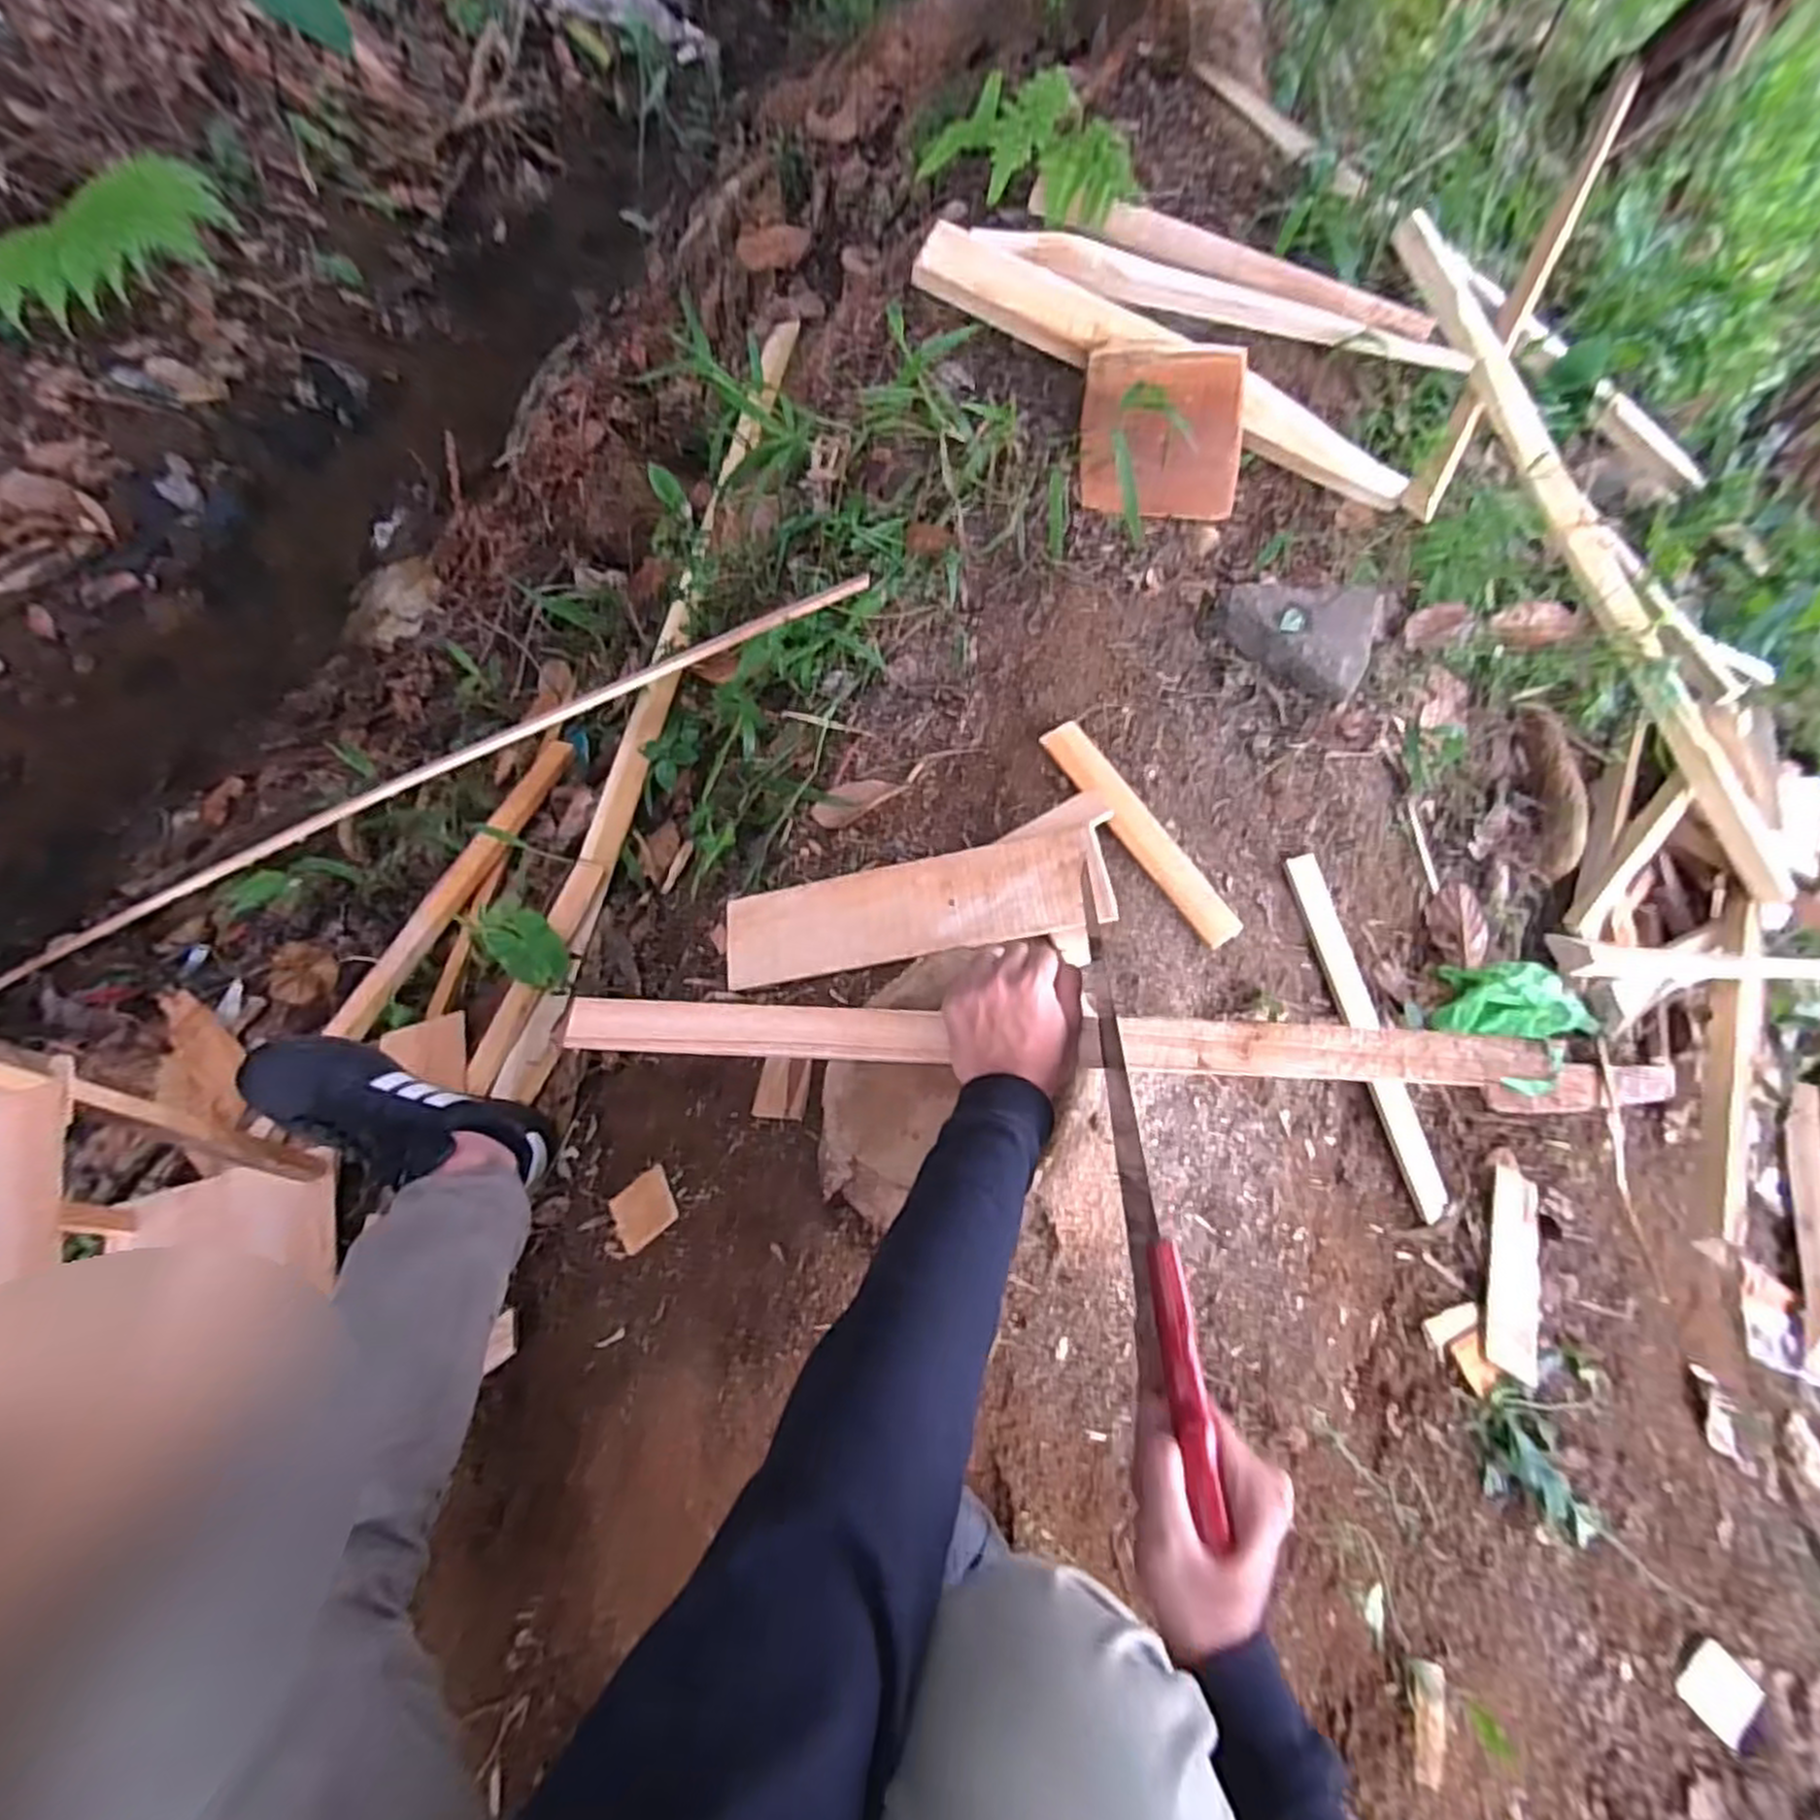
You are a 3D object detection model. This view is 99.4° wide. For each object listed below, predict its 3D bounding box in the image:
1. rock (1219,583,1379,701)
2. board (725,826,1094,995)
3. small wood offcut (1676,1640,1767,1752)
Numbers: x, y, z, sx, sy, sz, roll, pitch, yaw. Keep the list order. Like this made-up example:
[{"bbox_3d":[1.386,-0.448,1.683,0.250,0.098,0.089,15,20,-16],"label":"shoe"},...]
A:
[{"bbox_3d":[0.434,-0.318,0.877,0.170,0.087,0.100,18,62,12],"label":"rock"},{"bbox_3d":[-0.007,-0.002,0.797,0.376,0.012,0.110,-12,61,8],"label":"board"},{"bbox_3d":[0.729,0.702,0.692,0.059,0.013,0.051,-34,65,-16],"label":"small wood offcut"}]

